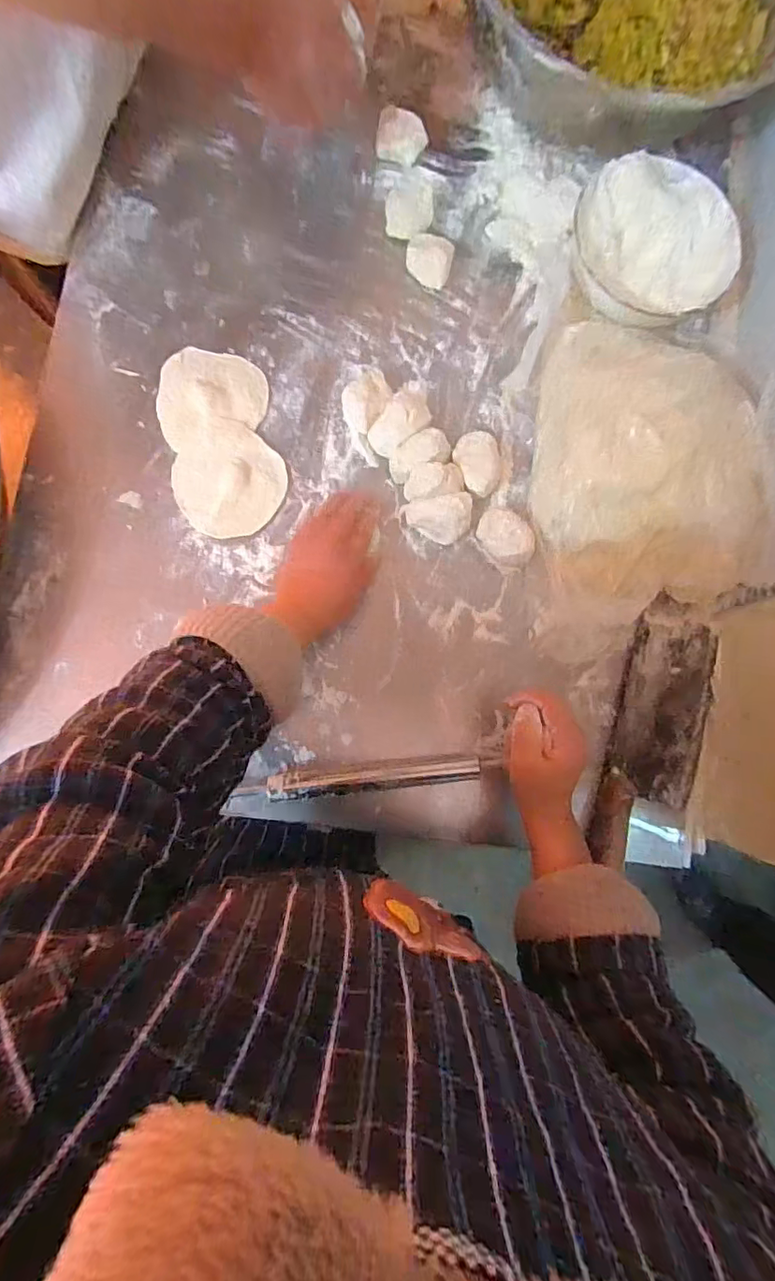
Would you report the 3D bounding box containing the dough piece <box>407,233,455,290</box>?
[{"bbox_3d":[0.045,-0.406,0.561,0.048,0.034,0.035,9,83,-4],"label":"dough piece"}]

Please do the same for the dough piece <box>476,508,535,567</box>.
[{"bbox_3d":[0.121,-0.104,0.530,0.062,0.028,0.043,37,82,0],"label":"dough piece"}]

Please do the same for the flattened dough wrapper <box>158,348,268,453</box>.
[{"bbox_3d":[-0.176,-0.242,0.525,0.103,0.011,0.104,4,83,-4],"label":"flattened dough wrapper"}]

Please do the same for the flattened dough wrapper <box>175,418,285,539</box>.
[{"bbox_3d":[-0.158,-0.159,0.517,0.108,0.004,0.107,0,87,-8],"label":"flattened dough wrapper"}]

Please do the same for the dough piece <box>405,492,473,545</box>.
[{"bbox_3d":[0.054,-0.120,0.523,0.064,0.029,0.046,-10,85,-6],"label":"dough piece"}]

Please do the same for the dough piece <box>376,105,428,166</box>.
[{"bbox_3d":[0.015,-0.543,0.568,0.052,0.034,0.040,9,83,-4],"label":"dough piece"}]

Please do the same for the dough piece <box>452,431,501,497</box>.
[{"bbox_3d":[0.093,-0.181,0.534,0.044,0.031,0.065,-19,86,-7],"label":"dough piece"}]

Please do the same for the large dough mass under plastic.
[{"bbox_3d":[0.258,-0.171,0.515,0.205,0.093,0.276,5,83,-4],"label":"large dough mass under plastic"}]

